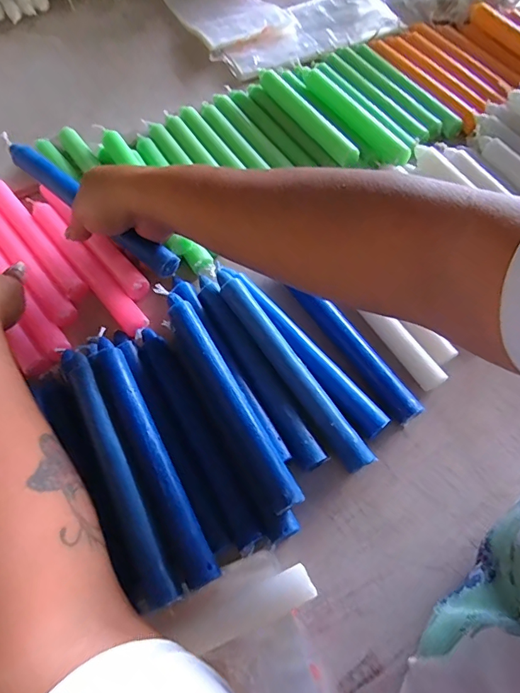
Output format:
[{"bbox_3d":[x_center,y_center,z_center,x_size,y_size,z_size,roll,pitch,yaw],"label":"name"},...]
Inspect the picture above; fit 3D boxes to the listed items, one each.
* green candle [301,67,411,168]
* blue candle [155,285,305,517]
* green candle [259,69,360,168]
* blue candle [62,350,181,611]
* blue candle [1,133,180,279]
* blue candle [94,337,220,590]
[{"bbox_3d":[0.101,-0.272,0.499,0.026,0.021,0.192,-28,65,-12],"label":"green candle"},{"bbox_3d":[-0.032,0.029,0.345,0.023,0.021,0.214,-28,65,-12],"label":"blue candle"},{"bbox_3d":[0.050,-0.267,0.498,0.020,0.025,0.184,-29,66,-12],"label":"green candle"},{"bbox_3d":[-0.107,0.086,0.318,0.023,0.018,0.202,-26,65,-11],"label":"blue candle"},{"bbox_3d":[-0.154,-0.128,0.377,0.207,0.016,0.023,39,70,11],"label":"blue candle"},{"bbox_3d":[-0.084,0.076,0.323,0.023,0.017,0.202,-27,65,-11],"label":"blue candle"}]

